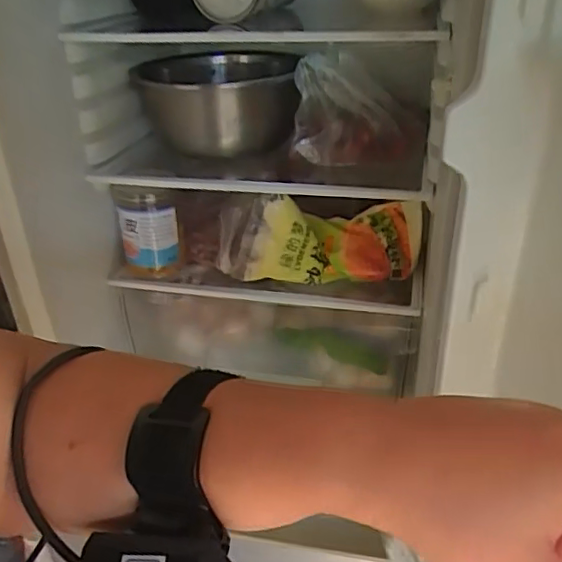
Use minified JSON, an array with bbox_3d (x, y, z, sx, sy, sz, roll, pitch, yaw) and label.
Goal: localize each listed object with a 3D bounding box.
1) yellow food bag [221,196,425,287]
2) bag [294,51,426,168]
[{"bbox_3d":[0.042,-0.050,0.744,0.259,0.089,0.081,7,33,14],"label":"yellow food bag"},{"bbox_3d":[0.094,-0.202,0.692,0.150,0.115,0.088,9,33,17],"label":"bag"}]

